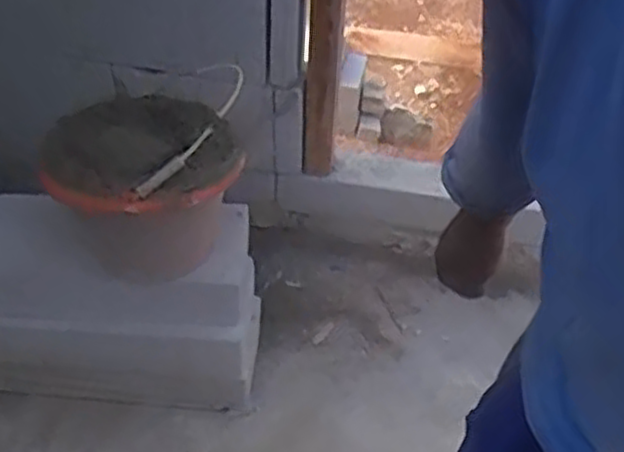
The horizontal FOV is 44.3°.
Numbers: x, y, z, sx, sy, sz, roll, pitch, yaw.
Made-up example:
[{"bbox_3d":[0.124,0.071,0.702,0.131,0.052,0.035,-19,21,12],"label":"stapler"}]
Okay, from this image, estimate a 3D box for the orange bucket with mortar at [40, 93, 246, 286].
[{"bbox_3d":[-0.257,-0.066,1.165,0.257,0.188,0.261,2,45,-2],"label":"orange bucket with mortar"}]

